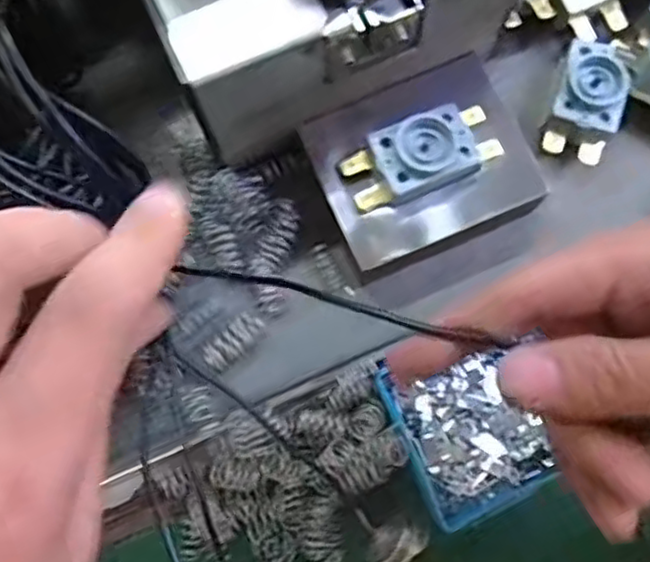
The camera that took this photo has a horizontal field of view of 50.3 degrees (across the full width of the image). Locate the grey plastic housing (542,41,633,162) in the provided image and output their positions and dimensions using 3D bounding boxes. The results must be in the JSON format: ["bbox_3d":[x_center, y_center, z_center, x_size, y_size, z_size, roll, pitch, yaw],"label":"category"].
[{"bbox_3d":[0.109,-0.076,0.288,0.027,0.015,0.048,19,79,3],"label":"grey plastic housing"}]

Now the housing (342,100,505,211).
[{"bbox_3d":[0.038,-0.048,0.266,0.060,0.014,0.028,-23,80,-5],"label":"housing"}]

